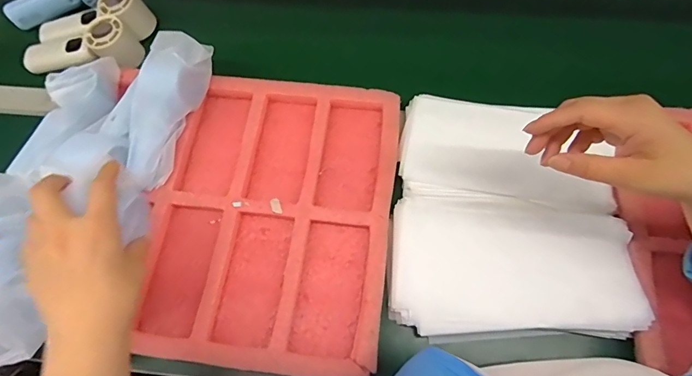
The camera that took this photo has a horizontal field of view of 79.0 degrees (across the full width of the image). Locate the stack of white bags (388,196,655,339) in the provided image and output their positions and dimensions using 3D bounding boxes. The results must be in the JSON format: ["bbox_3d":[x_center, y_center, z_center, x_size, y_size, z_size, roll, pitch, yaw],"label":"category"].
[{"bbox_3d":[0.171,0.080,0.438,0.242,0.024,0.140,2,68,4],"label":"stack of white bags"}]

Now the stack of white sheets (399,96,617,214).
[{"bbox_3d":[0.182,-0.047,0.485,0.228,0.017,0.122,11,69,7],"label":"stack of white sheets"}]

